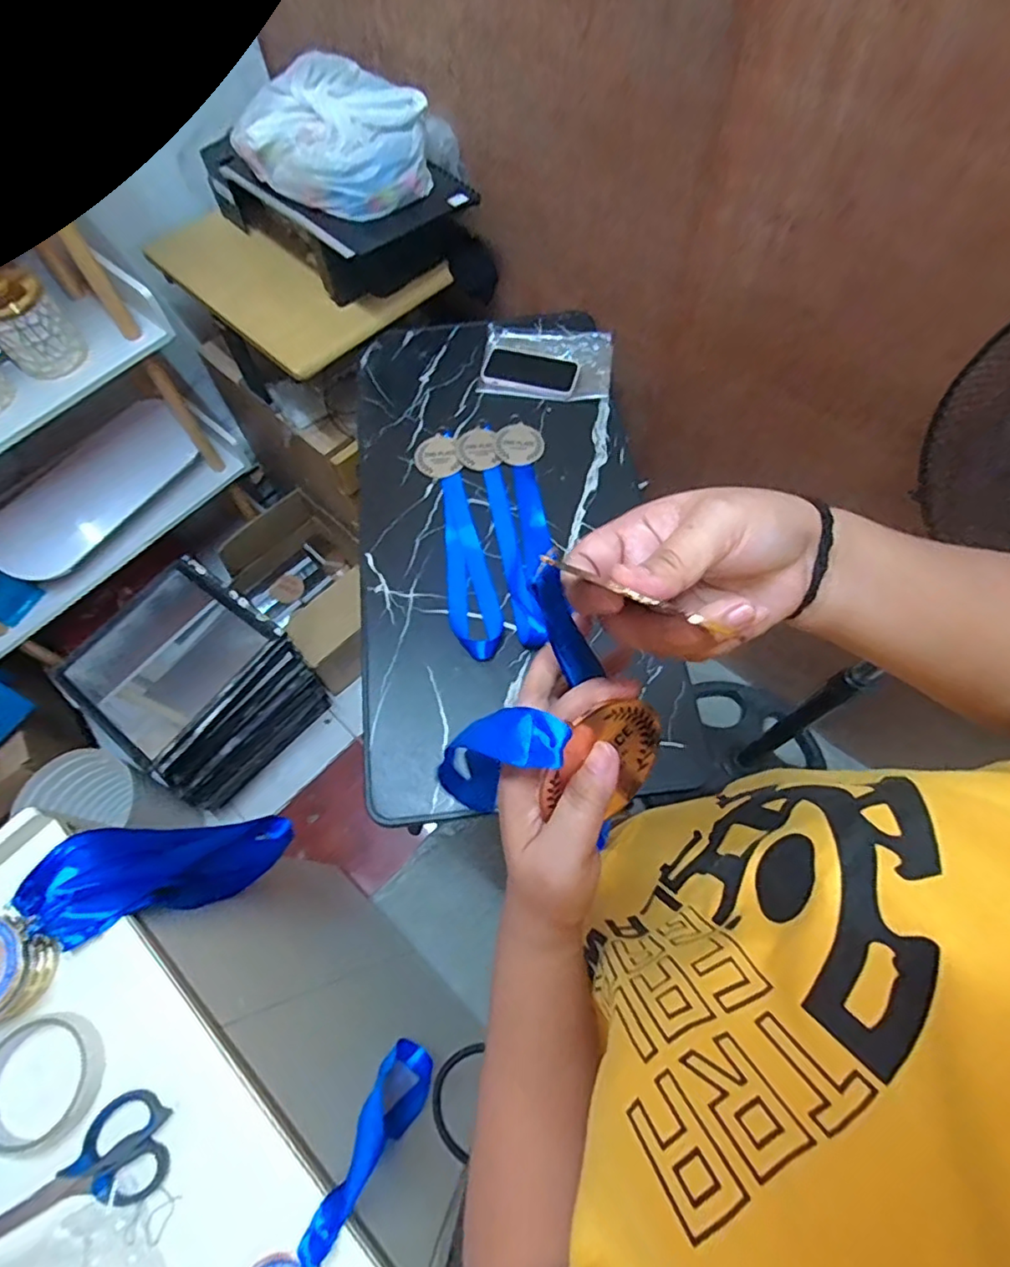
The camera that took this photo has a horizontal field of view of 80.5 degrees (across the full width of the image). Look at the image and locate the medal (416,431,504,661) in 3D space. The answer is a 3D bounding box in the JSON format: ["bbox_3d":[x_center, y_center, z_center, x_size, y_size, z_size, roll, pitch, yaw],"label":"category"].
[{"bbox_3d":[-0.065,-0.135,0.815,0.063,0.016,0.375,-13,65,-4],"label":"medal"}]

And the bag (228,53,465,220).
[{"bbox_3d":[-0.254,-0.762,0.917,0.293,0.117,0.240,20,67,11],"label":"bag"}]

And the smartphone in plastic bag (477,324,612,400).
[{"bbox_3d":[0.065,-0.436,0.947,0.200,0.013,0.146,4,65,4],"label":"smartphone in plastic bag"}]

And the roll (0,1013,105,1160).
[{"bbox_3d":[-0.365,0.352,0.465,0.085,0.018,0.088,-1,65,2],"label":"roll"}]

